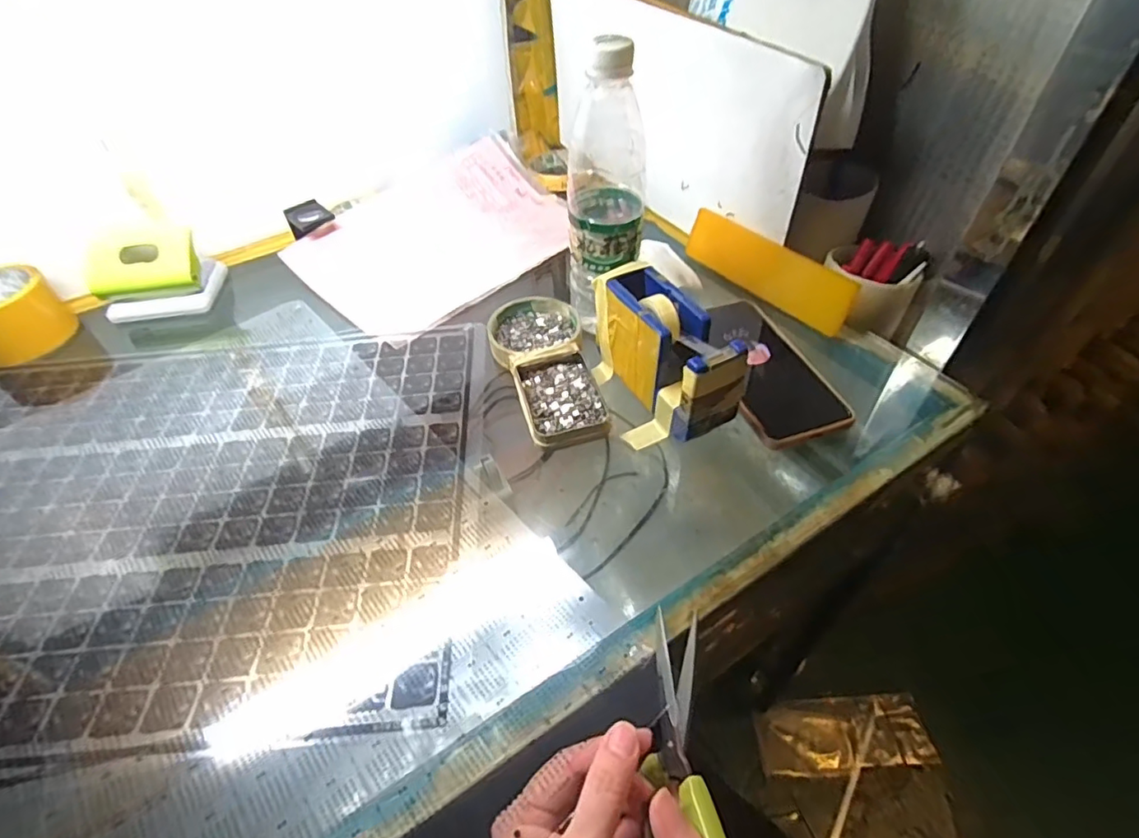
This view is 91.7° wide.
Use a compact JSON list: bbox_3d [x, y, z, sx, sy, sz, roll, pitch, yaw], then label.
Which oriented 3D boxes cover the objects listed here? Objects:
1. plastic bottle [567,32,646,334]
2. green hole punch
[{"bbox_3d":[0.028,-0.178,0.445,0.062,0.213,0.071,2,47,6],"label":"plastic bottle"},{"bbox_3d":[-0.427,-0.152,0.566,0.102,0.072,0.068,-10,47,-5],"label":"green hole punch"}]

